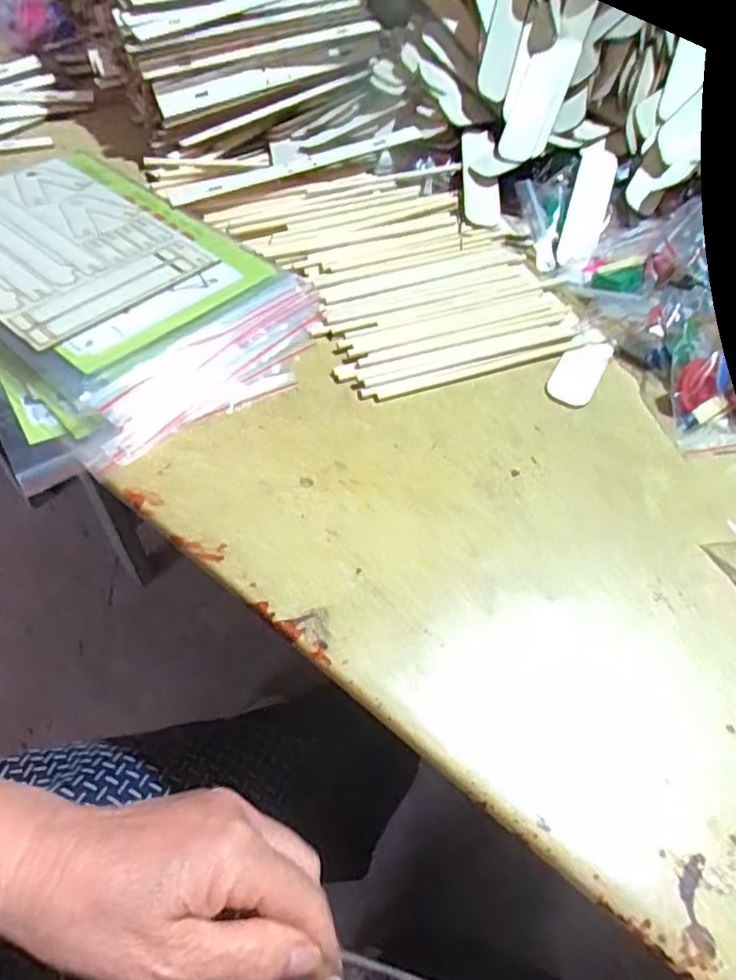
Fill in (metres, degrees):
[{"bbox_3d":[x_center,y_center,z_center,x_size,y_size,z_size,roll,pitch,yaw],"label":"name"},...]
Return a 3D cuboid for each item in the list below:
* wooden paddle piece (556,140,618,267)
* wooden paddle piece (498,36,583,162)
[{"bbox_3d":[0.169,-0.220,0.471,0.029,0.008,0.123,17,73,9],"label":"wooden paddle piece"},{"bbox_3d":[0.136,-0.311,0.488,0.036,0.004,0.108,21,86,2],"label":"wooden paddle piece"}]

